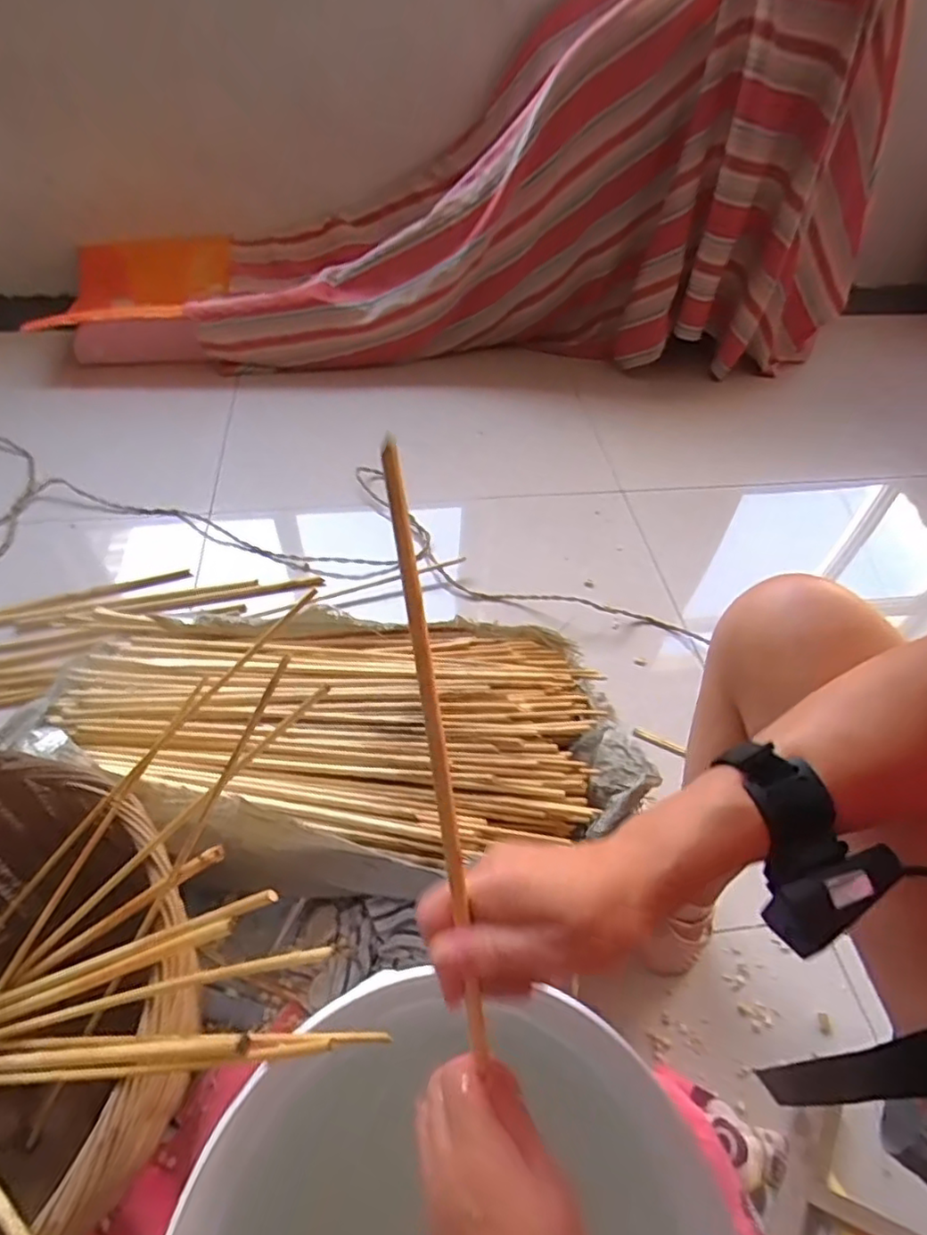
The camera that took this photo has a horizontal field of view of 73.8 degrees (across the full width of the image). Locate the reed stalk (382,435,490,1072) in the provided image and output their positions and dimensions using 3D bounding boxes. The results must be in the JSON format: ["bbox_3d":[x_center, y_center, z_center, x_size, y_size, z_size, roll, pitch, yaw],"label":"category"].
[{"bbox_3d":[-0.010,0.074,0.282,0.007,0.296,0.010,-11,16,-13],"label":"reed stalk"}]

